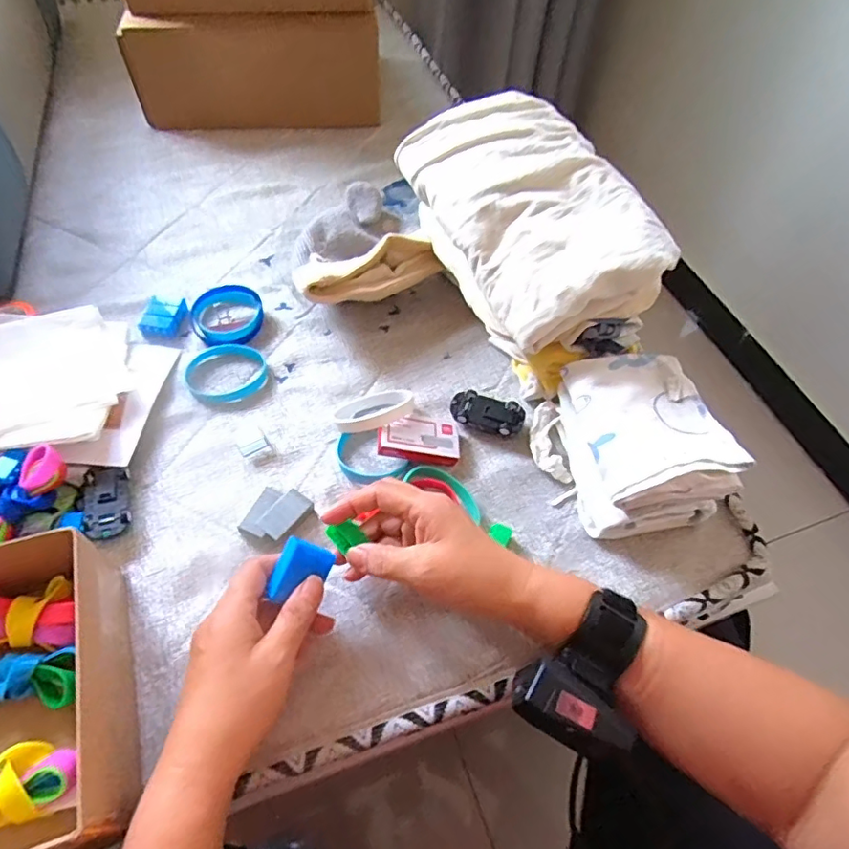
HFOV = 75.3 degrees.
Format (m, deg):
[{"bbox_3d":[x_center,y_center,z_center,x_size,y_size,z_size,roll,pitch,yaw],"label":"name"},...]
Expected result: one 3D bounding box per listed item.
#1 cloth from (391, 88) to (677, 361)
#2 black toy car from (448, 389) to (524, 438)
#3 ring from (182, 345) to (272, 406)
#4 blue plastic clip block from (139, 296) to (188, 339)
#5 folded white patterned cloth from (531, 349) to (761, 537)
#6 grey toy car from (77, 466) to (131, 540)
[{"bbox_3d":[0.086,-0.187,0.491,0.147,0.094,0.262,-18,59,-14],"label":"cloth"},{"bbox_3d":[0.056,-0.009,0.492,0.065,0.022,0.032,22,58,11],"label":"black toy car"},{"bbox_3d":[-0.182,-0.047,0.507,0.072,0.010,0.058,-17,59,-14],"label":"ring"},{"bbox_3d":[-0.255,-0.105,0.541,0.038,0.016,0.045,4,57,-1],"label":"blue plastic clip block"},{"bbox_3d":[0.157,0.011,0.438,0.110,0.090,0.137,-10,58,-10],"label":"folded white patterned cloth"},{"bbox_3d":[-0.248,0.060,0.427,0.036,0.018,0.060,-15,59,-13],"label":"grey toy car"}]

